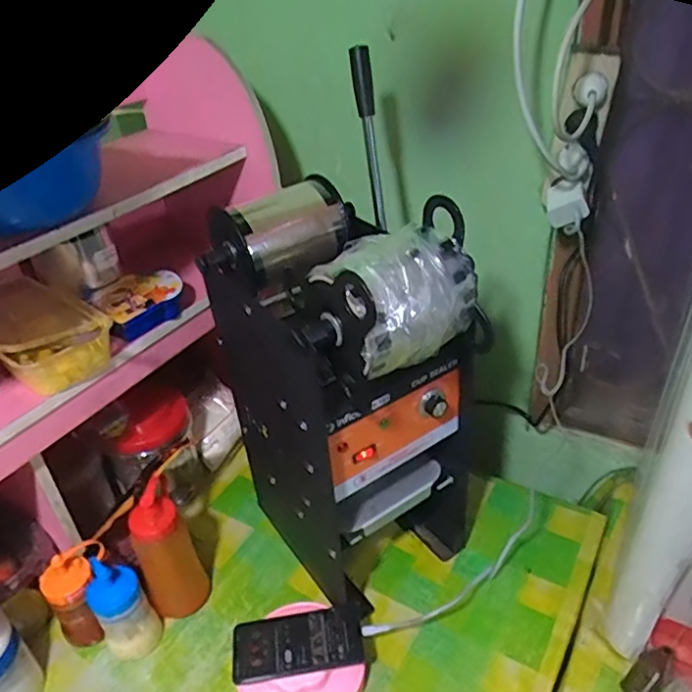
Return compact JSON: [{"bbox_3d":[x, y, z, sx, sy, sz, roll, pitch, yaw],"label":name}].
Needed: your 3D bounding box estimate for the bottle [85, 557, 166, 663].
[{"bbox_3d":[-0.284,0.331,0.749,0.066,0.127,0.079,-24,39,-27],"label":"bottle"}]

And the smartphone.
[{"bbox_3d":[-0.058,0.347,0.692,0.147,0.012,0.073,-9,34,-6],"label":"smartphone"}]

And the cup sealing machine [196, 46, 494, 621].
[{"bbox_3d":[0.021,0.065,0.740,0.245,0.521,0.286,-23,39,-27],"label":"cup sealing machine"}]

